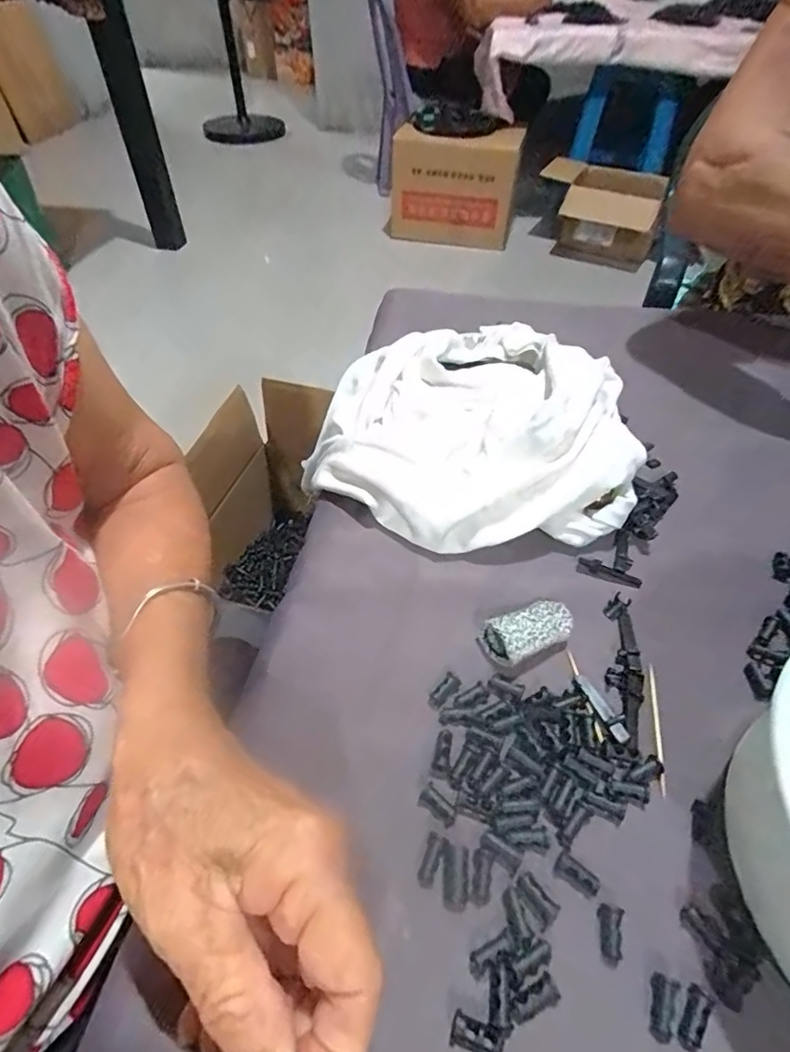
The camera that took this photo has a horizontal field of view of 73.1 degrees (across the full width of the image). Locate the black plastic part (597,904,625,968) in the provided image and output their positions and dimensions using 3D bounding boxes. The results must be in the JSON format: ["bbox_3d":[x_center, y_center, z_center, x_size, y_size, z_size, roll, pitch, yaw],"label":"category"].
[{"bbox_3d":[0.079,0.150,0.196,0.008,0.005,0.018,6,63,9],"label":"black plastic part"}]

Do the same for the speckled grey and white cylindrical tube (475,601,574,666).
[{"bbox_3d":[0.068,0.053,0.272,0.045,0.017,0.027,-21,52,-19],"label":"speckled grey and white cylindrical tube"}]

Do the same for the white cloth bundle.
[{"bbox_3d":[0.044,-0.075,0.358,0.212,0.055,0.194,-2,49,-3],"label":"white cloth bundle"}]

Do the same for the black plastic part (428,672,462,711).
[{"bbox_3d":[0.024,0.080,0.256,0.009,0.005,0.019,35,56,26],"label":"black plastic part"}]

